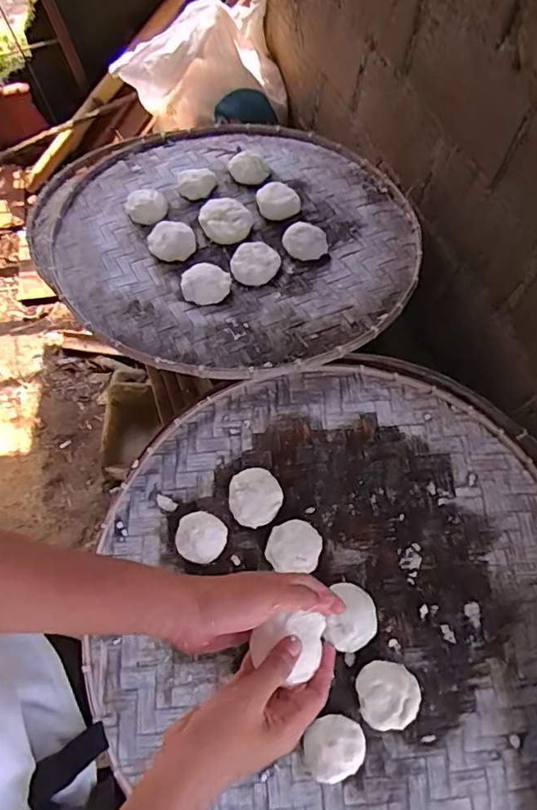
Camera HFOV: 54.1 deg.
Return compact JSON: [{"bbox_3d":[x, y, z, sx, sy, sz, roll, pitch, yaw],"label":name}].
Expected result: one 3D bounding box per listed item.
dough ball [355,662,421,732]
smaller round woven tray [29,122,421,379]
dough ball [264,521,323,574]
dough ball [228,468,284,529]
[{"bbox_3d":[0.154,0.376,0.682,0.074,0.044,0.077,1,65,-2],"label":"dough ball"},{"bbox_3d":[-0.081,-0.359,1.072,0.749,0.076,0.711,1,57,-2],"label":"smaller round woven tray"},{"bbox_3d":[0.037,0.207,0.768,0.076,0.031,0.070,1,65,-2],"label":"dough ball"},{"bbox_3d":[-0.021,0.140,0.795,0.077,0.037,0.084,1,65,-2],"label":"dough ball"}]

